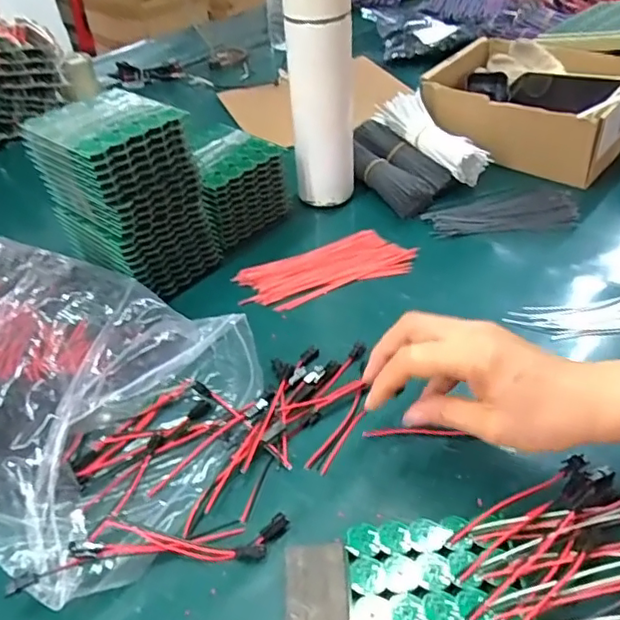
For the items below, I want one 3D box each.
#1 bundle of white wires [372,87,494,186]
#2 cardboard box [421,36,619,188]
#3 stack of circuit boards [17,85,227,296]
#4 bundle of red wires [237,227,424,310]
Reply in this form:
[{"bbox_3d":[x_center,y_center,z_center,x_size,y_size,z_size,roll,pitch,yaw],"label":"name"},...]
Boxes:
[{"bbox_3d":[0.140,-0.199,0.681,0.060,0.061,0.157,-17,42,-16],"label":"bundle of white wires"},{"bbox_3d":[0.264,-0.252,0.710,0.260,0.088,0.189,27,48,30],"label":"cardboard box"},{"bbox_3d":[-0.166,-0.101,0.537,0.107,0.156,0.099,25,49,31],"label":"stack of circuit boards"},{"bbox_3d":[0.015,-0.041,0.560,0.163,0.007,0.074,-20,43,-16],"label":"bundle of red wires"}]

